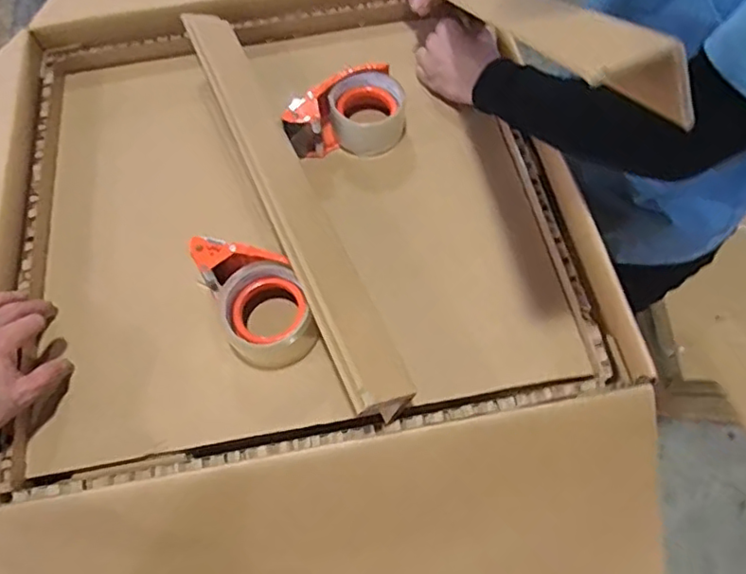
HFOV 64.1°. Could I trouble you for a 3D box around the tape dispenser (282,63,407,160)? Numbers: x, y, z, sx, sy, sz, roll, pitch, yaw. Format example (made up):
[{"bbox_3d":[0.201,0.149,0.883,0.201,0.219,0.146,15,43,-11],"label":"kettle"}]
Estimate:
[{"bbox_3d":[-0.032,-0.202,0.694,0.139,0.063,0.089,-8,61,-2],"label":"tape dispenser"}]

